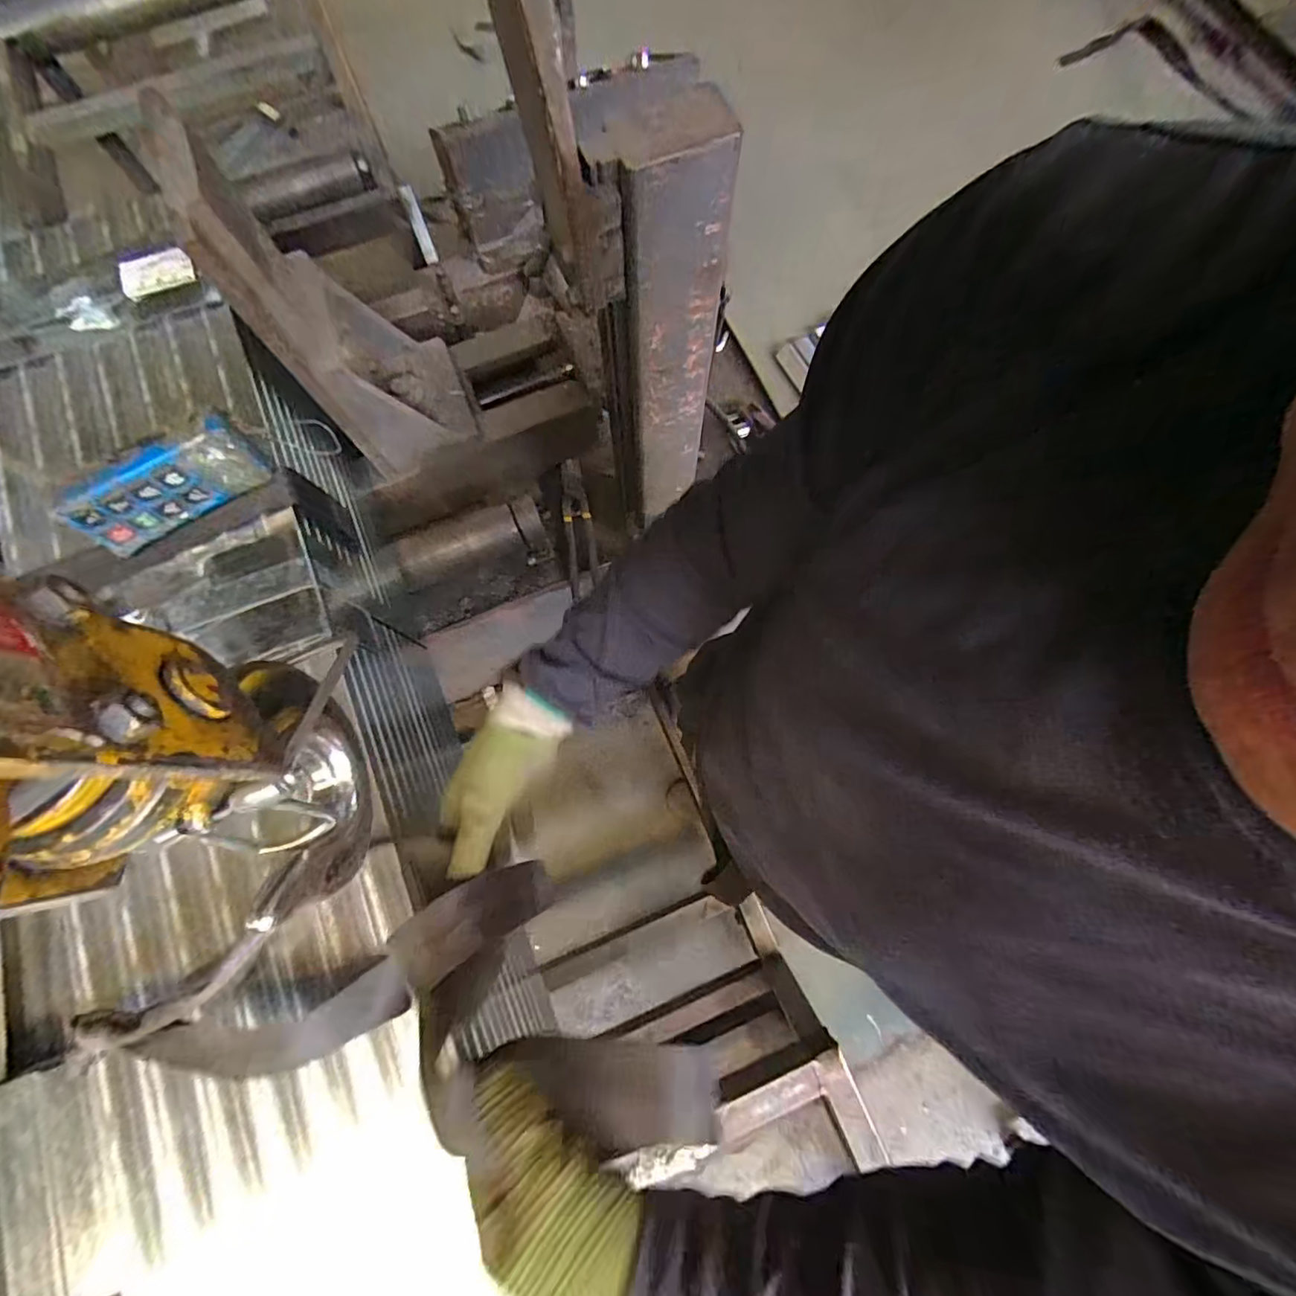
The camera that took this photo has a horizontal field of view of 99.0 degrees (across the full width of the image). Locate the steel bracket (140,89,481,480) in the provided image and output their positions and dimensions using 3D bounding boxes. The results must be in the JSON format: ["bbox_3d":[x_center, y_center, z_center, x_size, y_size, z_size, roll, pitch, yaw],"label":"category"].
[{"bbox_3d":[-0.372,-0.421,0.692,0.166,0.384,0.183,-22,77,-5],"label":"steel bracket"}]

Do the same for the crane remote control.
[{"bbox_3d":[-0.439,-0.148,0.504,0.155,0.070,0.027,-34,78,-7],"label":"crane remote control"}]

